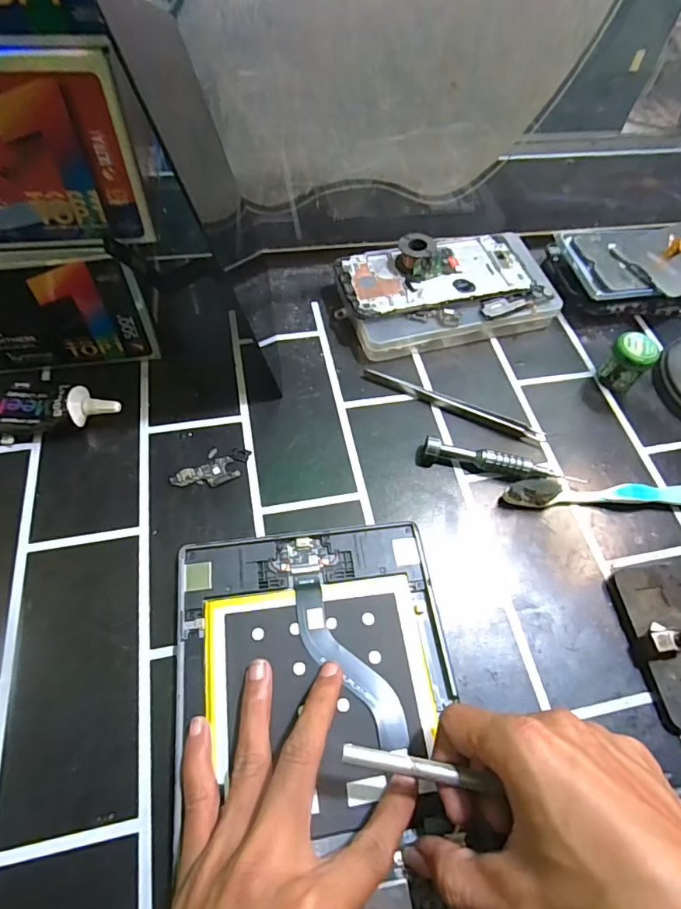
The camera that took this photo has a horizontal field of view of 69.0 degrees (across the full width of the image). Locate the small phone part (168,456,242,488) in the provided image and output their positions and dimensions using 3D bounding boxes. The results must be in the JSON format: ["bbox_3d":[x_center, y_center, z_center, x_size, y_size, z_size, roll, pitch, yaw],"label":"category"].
[{"bbox_3d":[-0.091,0.014,0.331,0.043,0.004,0.018,-17,61,-14],"label":"small phone part"}]

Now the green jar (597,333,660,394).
[{"bbox_3d":[0.219,-0.070,0.382,0.030,0.042,0.026,39,63,18],"label":"green jar"}]

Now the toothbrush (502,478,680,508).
[{"bbox_3d":[0.204,0.028,0.337,0.187,0.018,0.016,1,58,-4],"label":"toothbrush"}]

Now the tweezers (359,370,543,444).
[{"bbox_3d":[0.085,-0.038,0.374,0.140,0.007,0.011,22,59,9],"label":"tweezers"}]

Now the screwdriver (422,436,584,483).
[{"bbox_3d":[0.114,0.007,0.343,0.113,0.017,0.012,10,58,2],"label":"screwdriver"}]

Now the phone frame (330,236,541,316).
[{"bbox_3d":[0.080,-0.152,0.413,0.157,0.005,0.074,-13,58,-9],"label":"phone frame"}]

